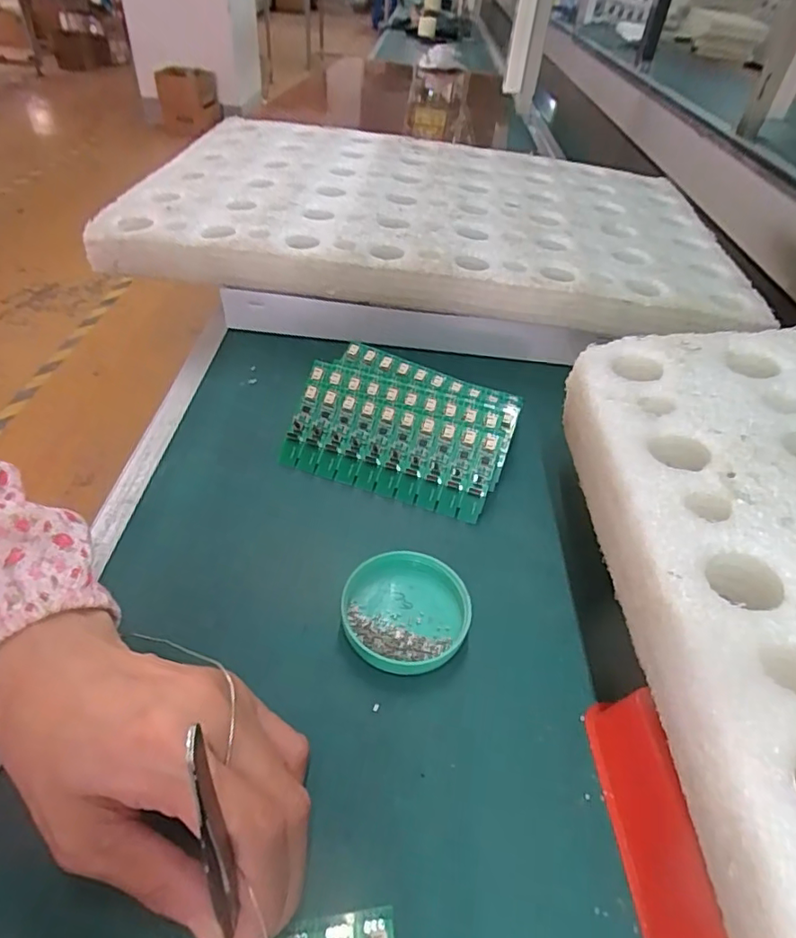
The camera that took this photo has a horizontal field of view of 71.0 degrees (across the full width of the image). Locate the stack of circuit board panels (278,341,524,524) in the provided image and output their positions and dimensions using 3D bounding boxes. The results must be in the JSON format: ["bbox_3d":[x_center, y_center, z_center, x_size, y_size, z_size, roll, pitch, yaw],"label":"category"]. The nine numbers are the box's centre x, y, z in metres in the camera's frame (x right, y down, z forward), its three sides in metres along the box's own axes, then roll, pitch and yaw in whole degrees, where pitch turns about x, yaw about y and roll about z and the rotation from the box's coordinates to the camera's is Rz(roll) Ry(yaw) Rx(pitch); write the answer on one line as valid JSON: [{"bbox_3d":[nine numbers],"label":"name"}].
[{"bbox_3d":[0.005,-0.031,0.385,0.142,0.039,0.102,17,44,10],"label":"stack of circuit board panels"}]

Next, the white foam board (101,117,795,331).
[{"bbox_3d":[0.037,-0.260,0.564,0.551,0.037,0.363,9,44,2],"label":"white foam board"}]

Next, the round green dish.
[{"bbox_3d":[0.004,0.074,0.293,0.064,0.014,0.064,4,44,-4],"label":"round green dish"}]

